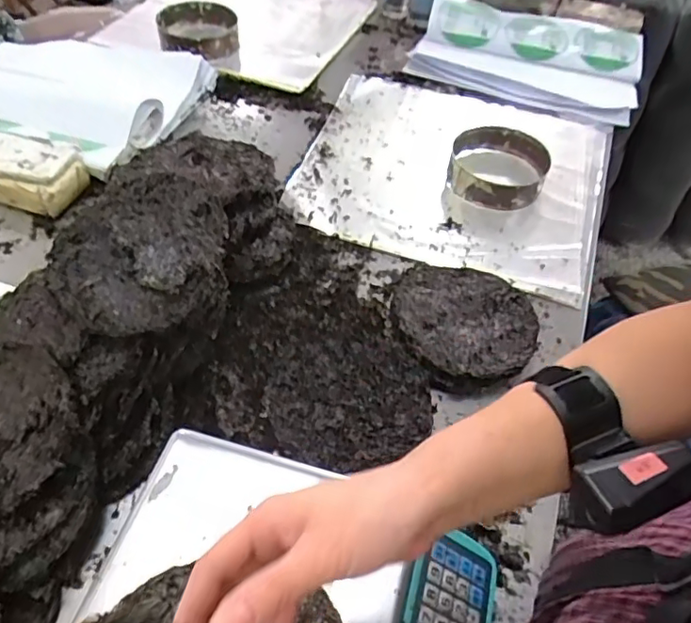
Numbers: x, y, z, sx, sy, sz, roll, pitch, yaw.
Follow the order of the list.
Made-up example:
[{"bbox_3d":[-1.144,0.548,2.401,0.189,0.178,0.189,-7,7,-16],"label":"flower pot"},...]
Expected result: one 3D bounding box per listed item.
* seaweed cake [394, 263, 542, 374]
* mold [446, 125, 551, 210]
[{"bbox_3d":[0.168,0.008,0.808,0.196,0.027,0.192,2,51,-2],"label":"seaweed cake"},{"bbox_3d":[0.275,-0.260,1.029,0.172,0.055,0.178,2,51,-2],"label":"mold"}]

